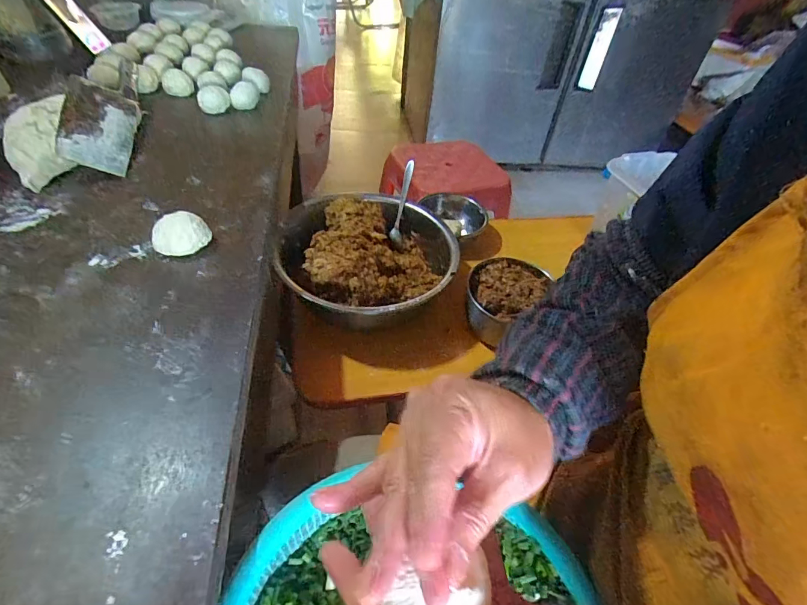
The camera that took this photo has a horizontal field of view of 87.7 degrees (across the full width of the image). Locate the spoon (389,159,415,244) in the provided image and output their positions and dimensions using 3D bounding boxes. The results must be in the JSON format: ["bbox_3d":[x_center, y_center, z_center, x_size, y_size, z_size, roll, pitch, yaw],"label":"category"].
[{"bbox_3d":[-0.001,-0.177,0.737,0.021,0.142,0.024,13,7,8],"label":"spoon"}]

